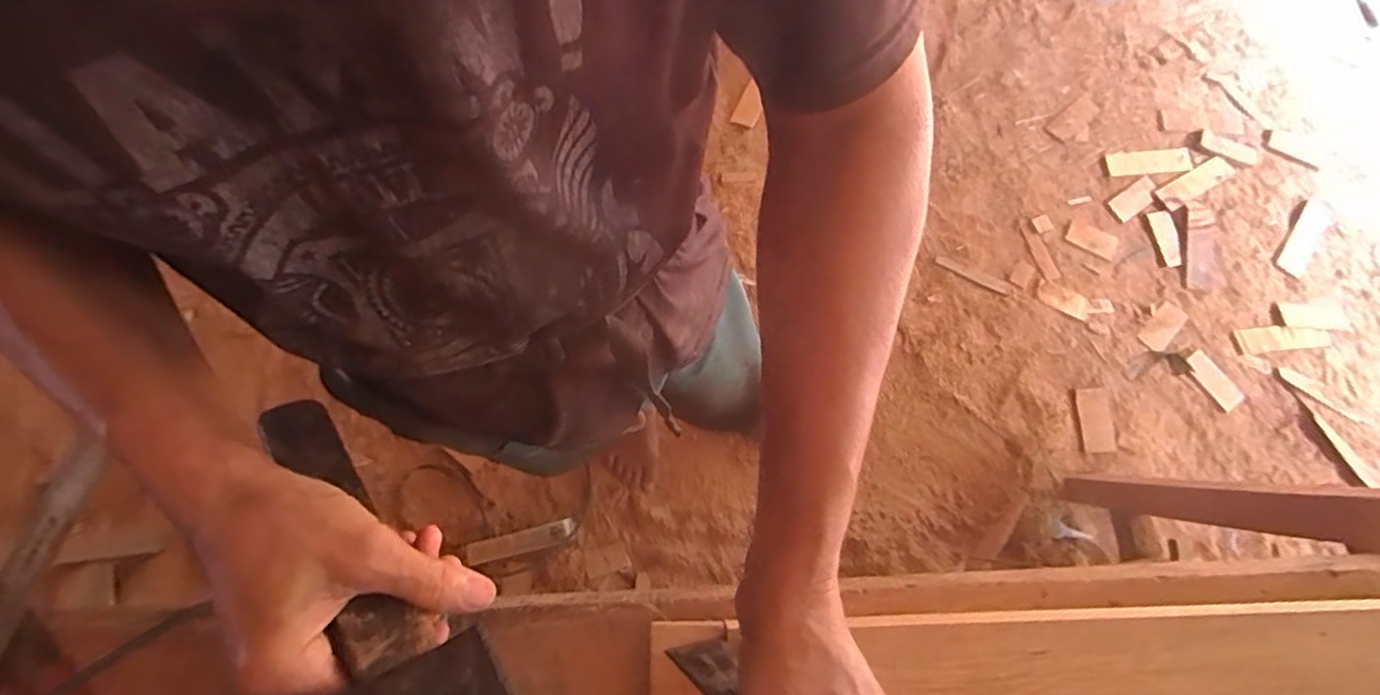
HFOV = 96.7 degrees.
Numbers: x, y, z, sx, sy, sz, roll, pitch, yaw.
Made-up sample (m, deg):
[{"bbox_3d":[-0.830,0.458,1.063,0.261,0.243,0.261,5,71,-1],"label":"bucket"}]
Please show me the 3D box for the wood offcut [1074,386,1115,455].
[{"bbox_3d":[0.810,0.147,1.230,0.056,0.016,0.126,-3,76,2],"label":"wood offcut"}]

